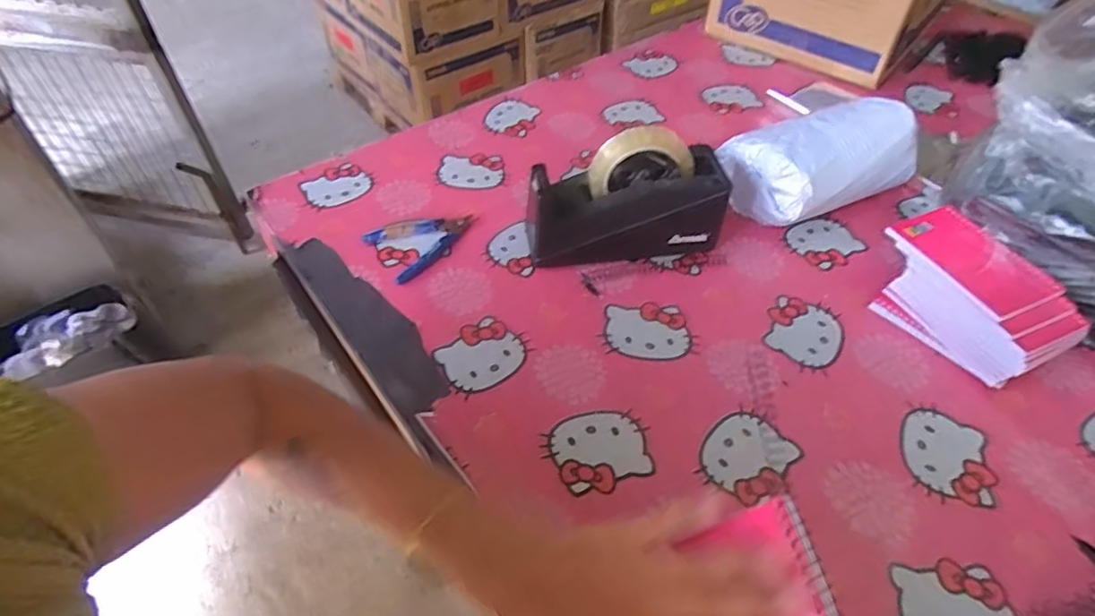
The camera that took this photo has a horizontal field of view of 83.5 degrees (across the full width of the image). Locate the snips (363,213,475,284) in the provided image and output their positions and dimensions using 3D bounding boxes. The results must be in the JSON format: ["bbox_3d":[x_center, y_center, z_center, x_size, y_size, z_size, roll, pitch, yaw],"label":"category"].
[{"bbox_3d":[-0.133,-0.075,0.669,0.110,0.012,0.081,-32,57,-25],"label":"snips"}]

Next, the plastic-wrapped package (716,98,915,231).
[{"bbox_3d":[0.305,-0.162,0.691,0.191,0.107,0.117,-19,53,-17],"label":"plastic-wrapped package"}]

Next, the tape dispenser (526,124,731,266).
[{"bbox_3d":[0.080,-0.113,0.632,0.196,0.131,0.078,-6,50,-6],"label":"tape dispenser"}]

